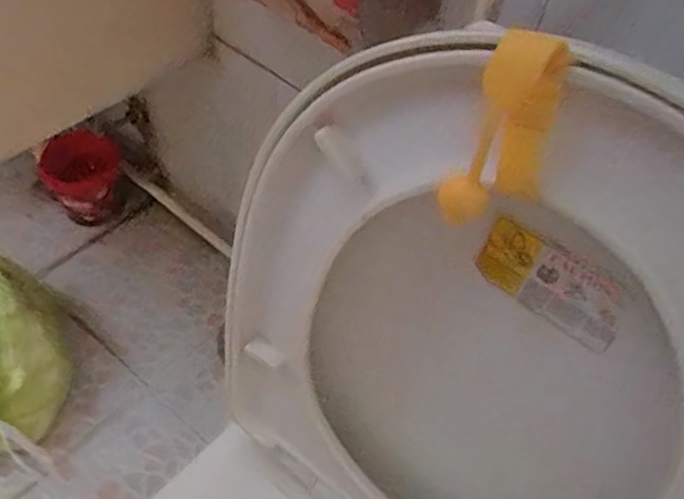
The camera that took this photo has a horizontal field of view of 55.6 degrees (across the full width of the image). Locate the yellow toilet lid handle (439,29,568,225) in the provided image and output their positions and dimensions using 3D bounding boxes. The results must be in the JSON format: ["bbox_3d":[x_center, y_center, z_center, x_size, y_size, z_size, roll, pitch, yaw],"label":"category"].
[{"bbox_3d":[0.066,-0.045,0.267,0.035,0.086,0.028,30,55,14],"label":"yellow toilet lid handle"}]

